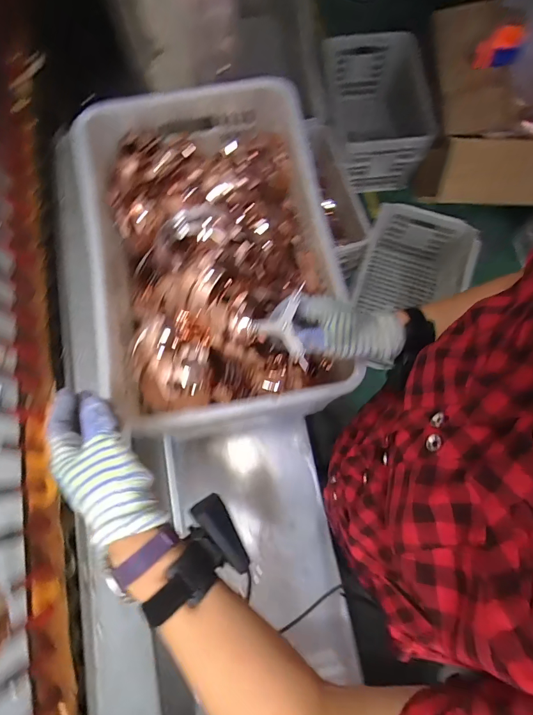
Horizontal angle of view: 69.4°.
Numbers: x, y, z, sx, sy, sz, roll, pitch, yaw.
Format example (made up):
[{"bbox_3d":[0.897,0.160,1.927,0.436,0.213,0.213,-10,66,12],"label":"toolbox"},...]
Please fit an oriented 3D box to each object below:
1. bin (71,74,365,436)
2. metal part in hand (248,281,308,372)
[{"bbox_3d":[-0.085,-0.163,0.616,0.361,0.130,0.525,-9,78,-2],"label":"bin"},{"bbox_3d":[0.011,-0.031,0.429,0.064,0.033,0.091,-3,78,0],"label":"metal part in hand"}]

